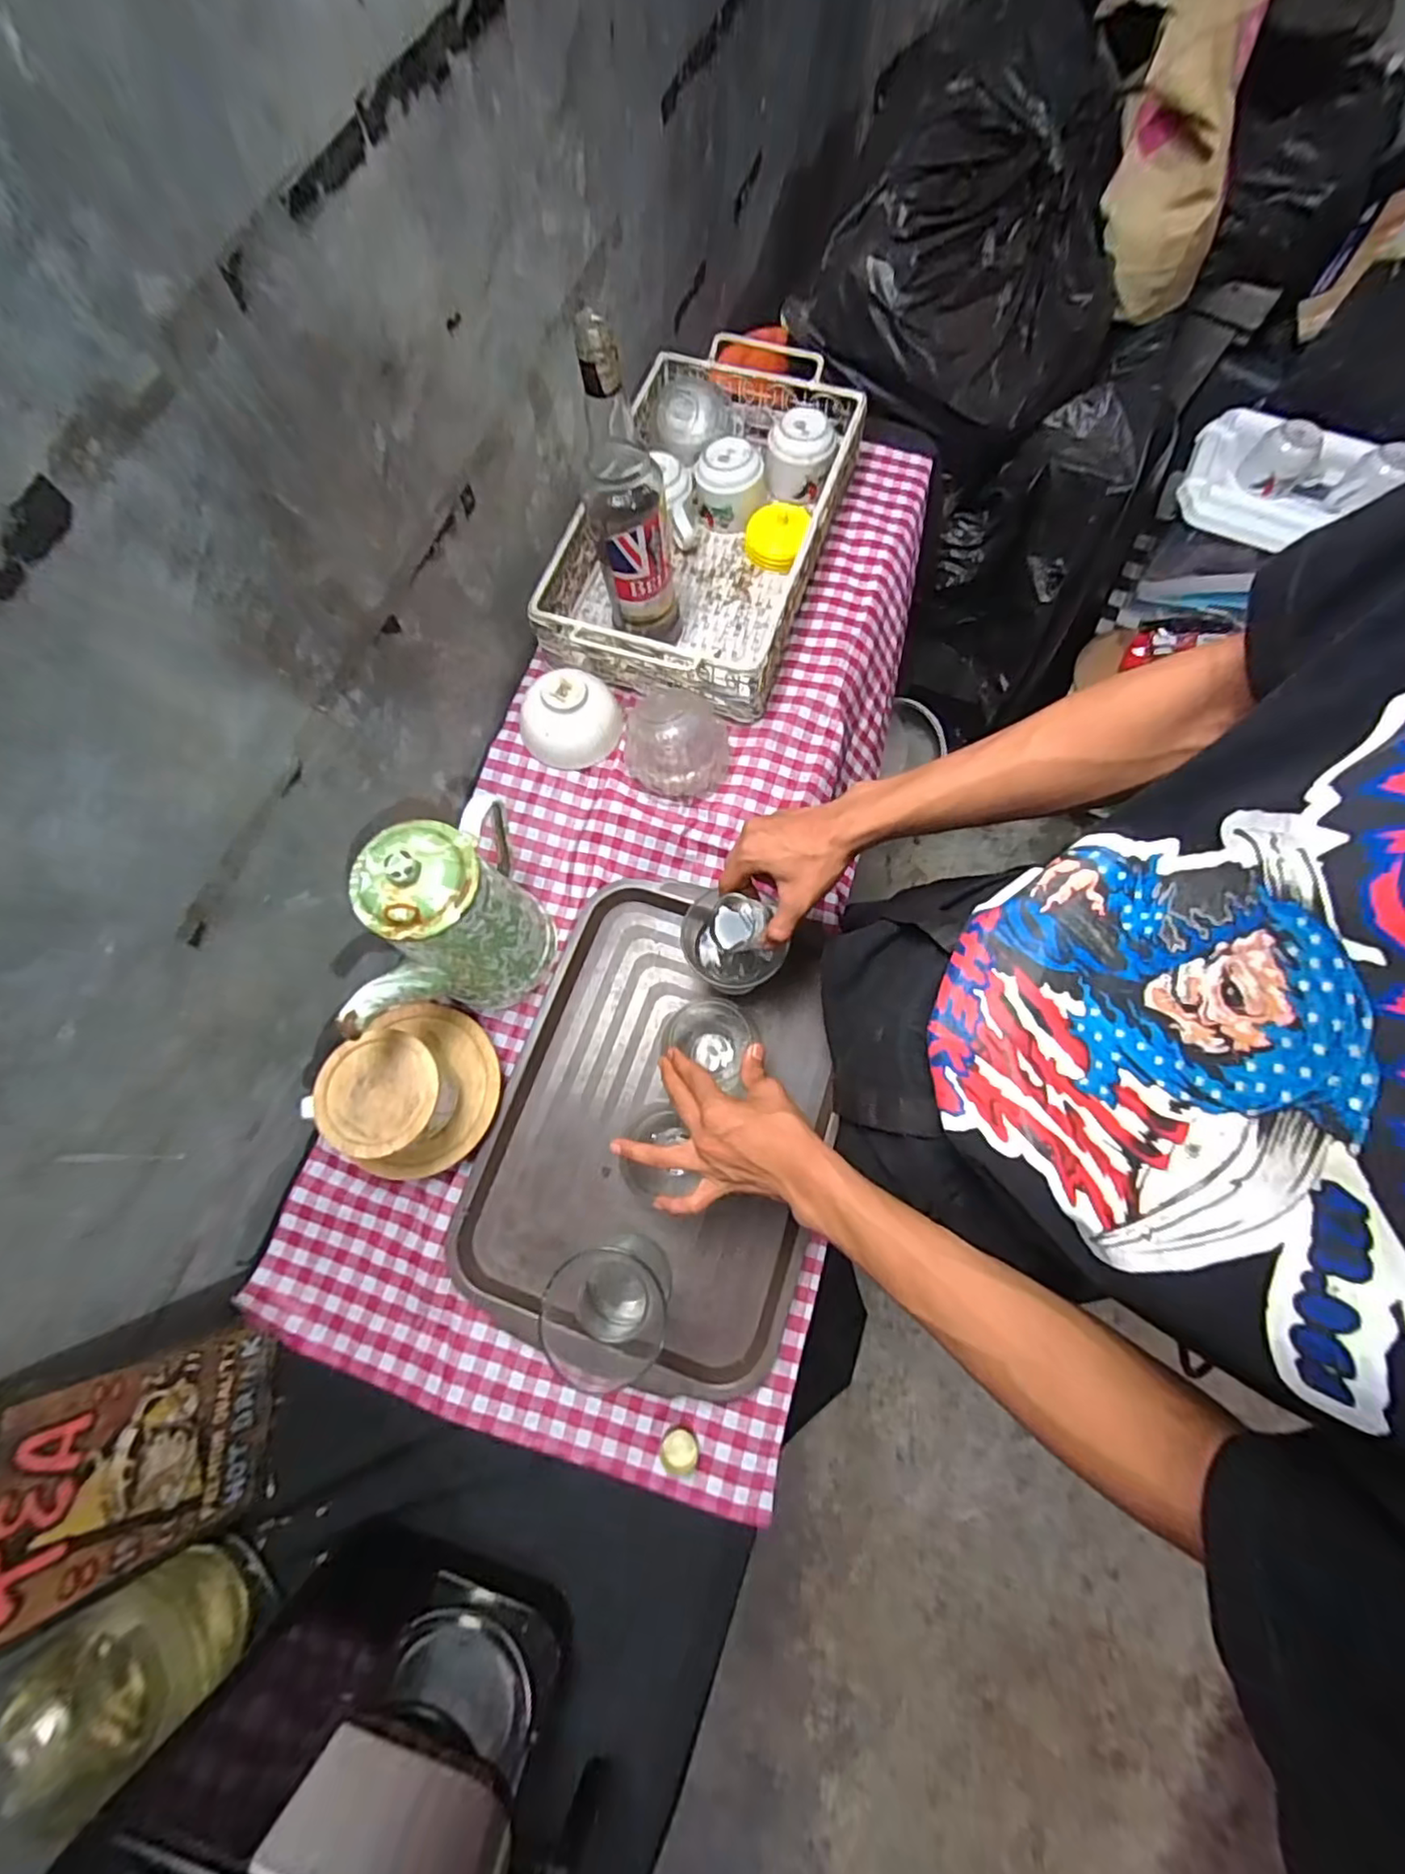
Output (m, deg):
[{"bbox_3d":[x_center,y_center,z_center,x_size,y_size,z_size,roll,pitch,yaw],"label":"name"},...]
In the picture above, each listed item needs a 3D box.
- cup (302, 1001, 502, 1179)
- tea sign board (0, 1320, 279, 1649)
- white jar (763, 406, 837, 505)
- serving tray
[{"bbox_3d":[-0.249,0.134,0.565,0.119,0.109,0.138,28,75,10],"label":"cup"},{"bbox_3d":[-0.410,0.353,0.412,0.018,0.268,0.136,-9,69,15],"label":"tea sign board"},{"bbox_3d":[0.114,-0.563,0.753,0.073,0.066,0.069,0,72,1],"label":"white jar"},{"bbox_3d":[-0.036,0.163,0.607,0.300,0.021,0.416,16,74,6],"label":"serving tray"}]

